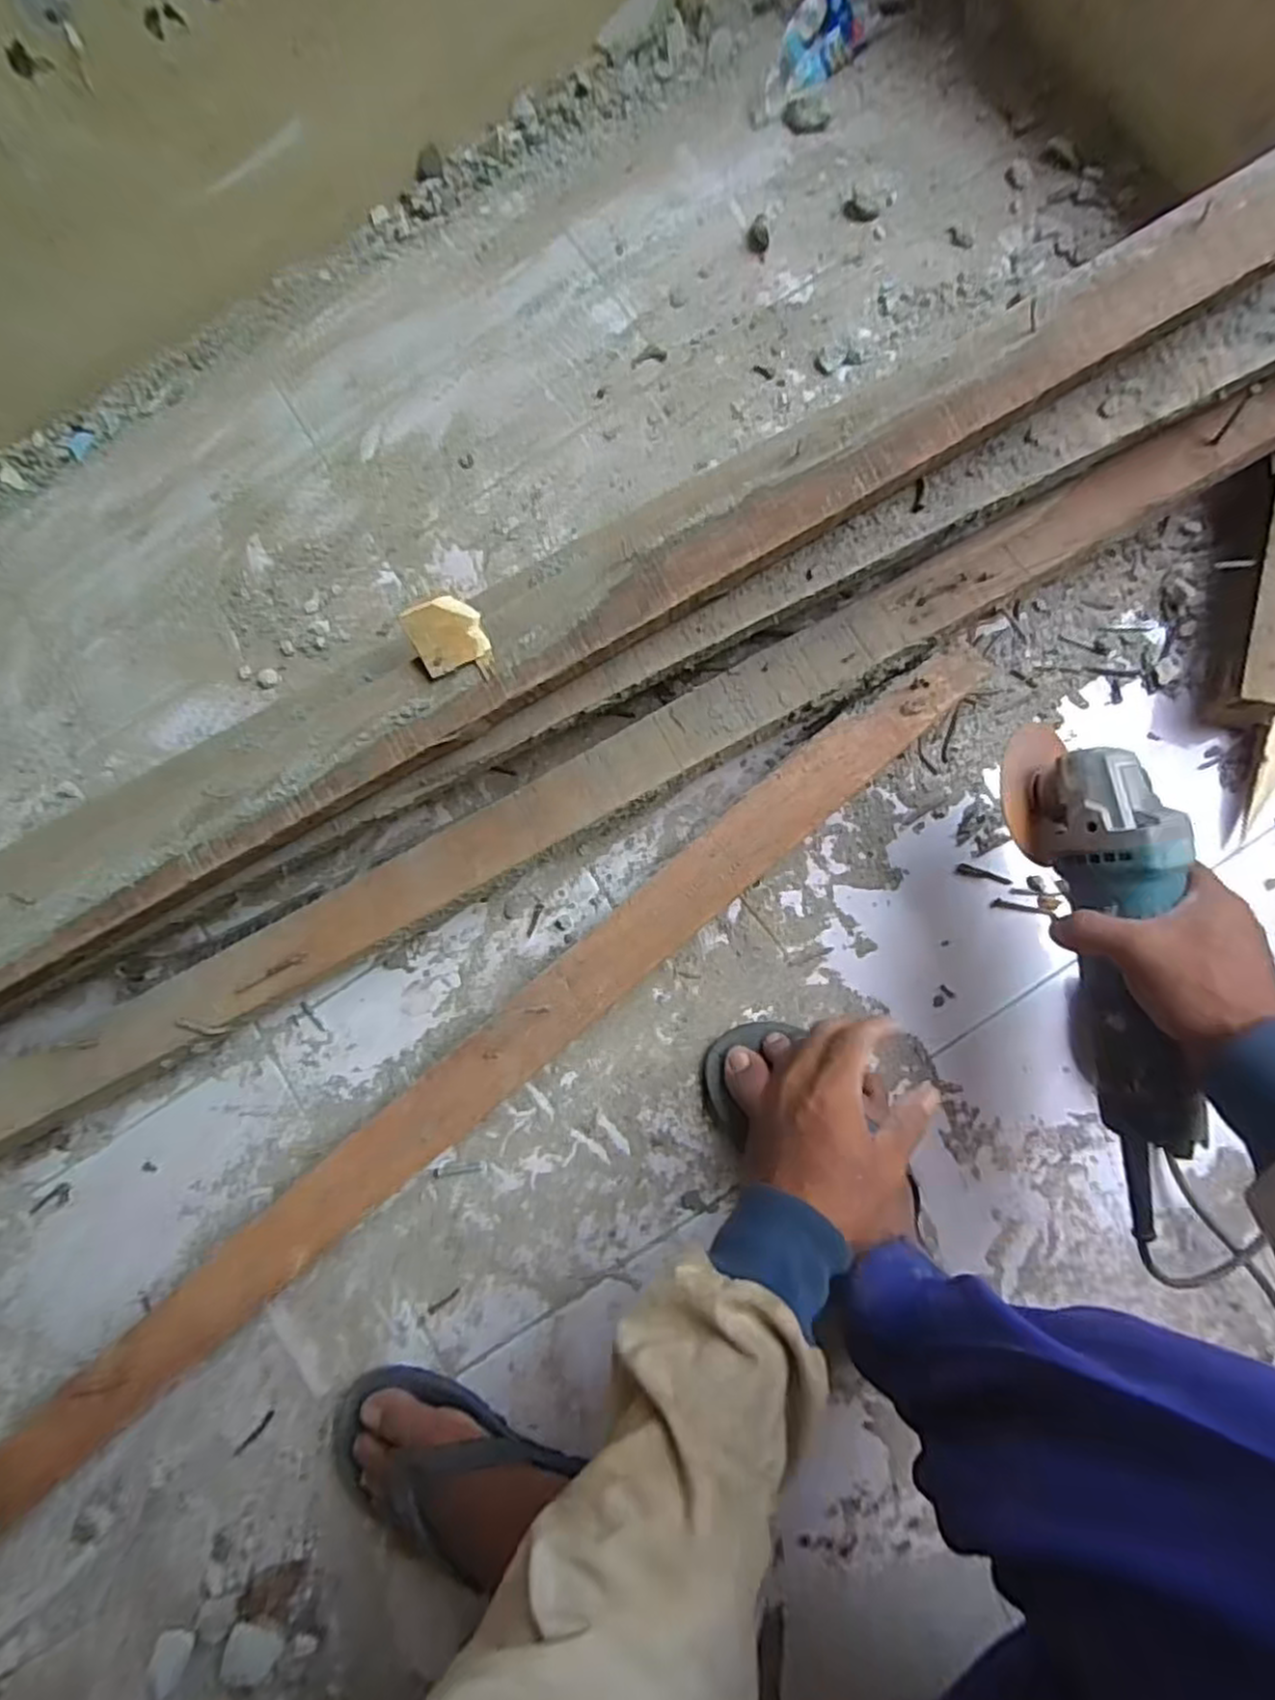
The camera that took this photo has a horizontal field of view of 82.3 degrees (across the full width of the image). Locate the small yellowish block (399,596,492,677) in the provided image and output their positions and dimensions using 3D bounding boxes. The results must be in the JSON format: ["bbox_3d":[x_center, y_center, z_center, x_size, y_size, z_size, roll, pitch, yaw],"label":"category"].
[{"bbox_3d":[-0.118,-0.133,0.453,0.044,0.024,0.038,-20,83,2],"label":"small yellowish block"}]

